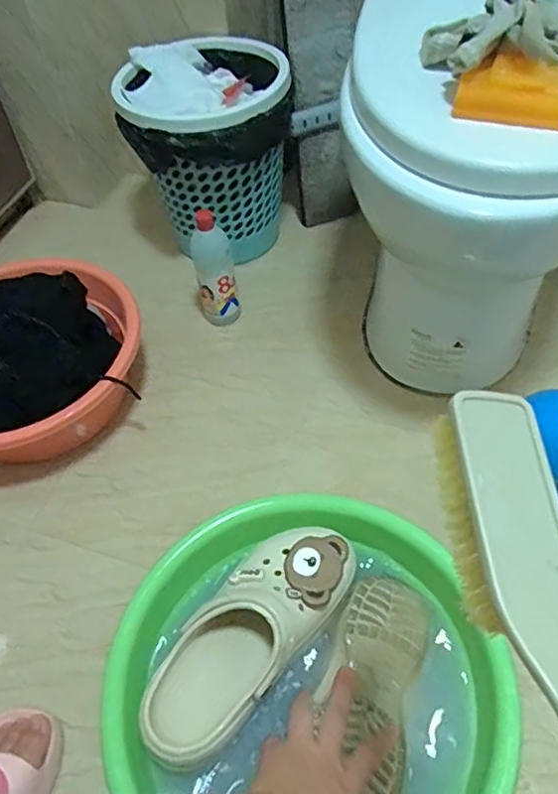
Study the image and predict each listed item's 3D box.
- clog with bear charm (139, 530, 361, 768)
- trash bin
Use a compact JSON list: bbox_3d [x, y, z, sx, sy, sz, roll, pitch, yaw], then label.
[{"bbox_3d":[-0.027,0.222,0.575,0.100,0.079,0.263,31,60,25],"label":"clog with bear charm"},{"bbox_3d":[-0.106,-0.398,1.020,0.260,0.307,0.250,-2,51,3],"label":"trash bin"}]

